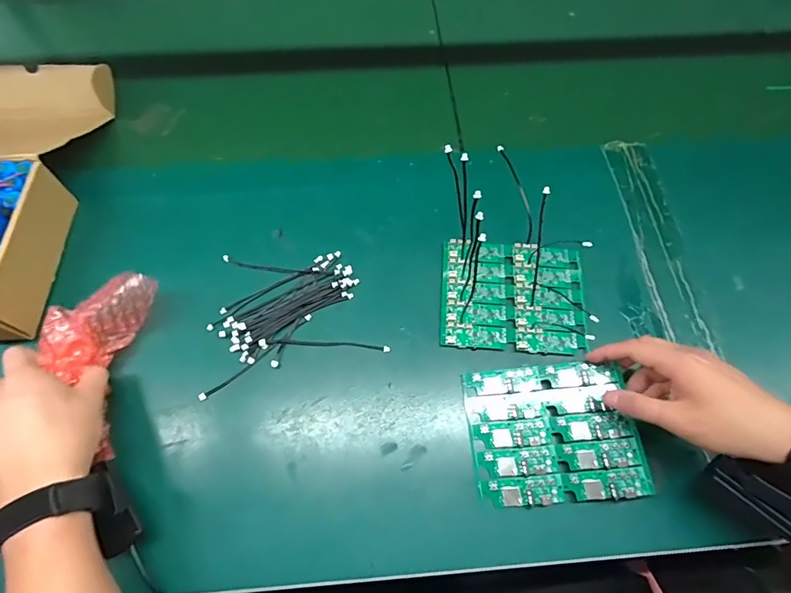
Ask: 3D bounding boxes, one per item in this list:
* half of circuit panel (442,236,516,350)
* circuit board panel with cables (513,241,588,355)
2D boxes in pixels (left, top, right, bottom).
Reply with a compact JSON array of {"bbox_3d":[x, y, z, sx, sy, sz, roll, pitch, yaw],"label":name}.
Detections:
[{"bbox_3d":[0.087,-0.005,0.468,0.074,0.016,0.120,5,63,2],"label":"half of circuit panel"},{"bbox_3d":[0.162,-0.002,0.464,0.073,0.013,0.122,3,63,1],"label":"circuit board panel with cables"}]

